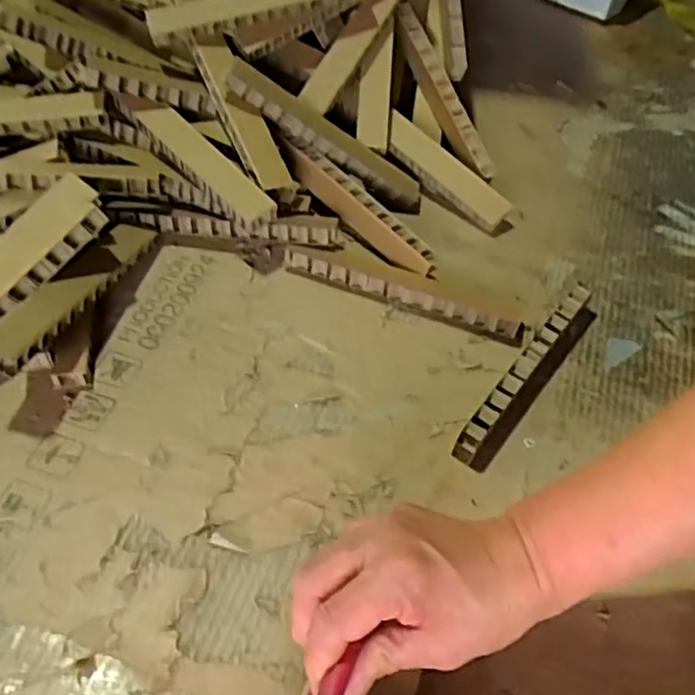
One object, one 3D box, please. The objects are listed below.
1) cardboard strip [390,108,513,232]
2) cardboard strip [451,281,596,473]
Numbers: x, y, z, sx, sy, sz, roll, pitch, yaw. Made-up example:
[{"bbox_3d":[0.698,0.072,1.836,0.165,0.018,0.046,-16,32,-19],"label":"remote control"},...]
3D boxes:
[{"bbox_3d":[0.090,-0.163,0.659,0.134,0.027,0.031,42,57,6],"label":"cardboard strip"},{"bbox_3d":[0.141,0.017,0.538,0.026,0.029,0.190,33,55,20],"label":"cardboard strip"}]

